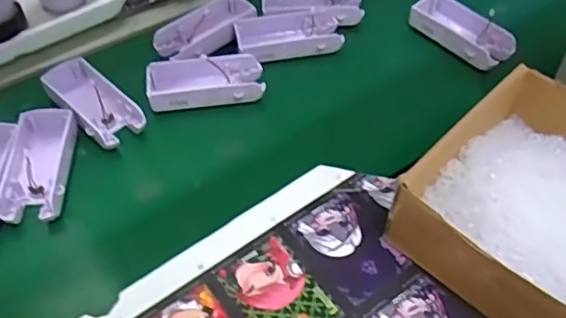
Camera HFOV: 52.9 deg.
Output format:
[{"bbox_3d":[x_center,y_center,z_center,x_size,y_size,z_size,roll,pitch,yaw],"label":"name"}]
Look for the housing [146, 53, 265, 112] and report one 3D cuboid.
[{"bbox_3d":[-0.075,-0.077,0.553,0.109,0.028,0.052,-5,50,-5],"label":"housing"}]

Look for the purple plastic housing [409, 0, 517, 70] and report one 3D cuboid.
[{"bbox_3d":[0.186,-0.137,0.602,0.054,0.029,0.114,-33,58,-25],"label":"purple plastic housing"}]

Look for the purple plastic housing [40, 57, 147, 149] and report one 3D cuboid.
[{"bbox_3d":[-0.180,-0.055,0.536,0.112,0.022,0.047,37,59,26],"label":"purple plastic housing"}]

